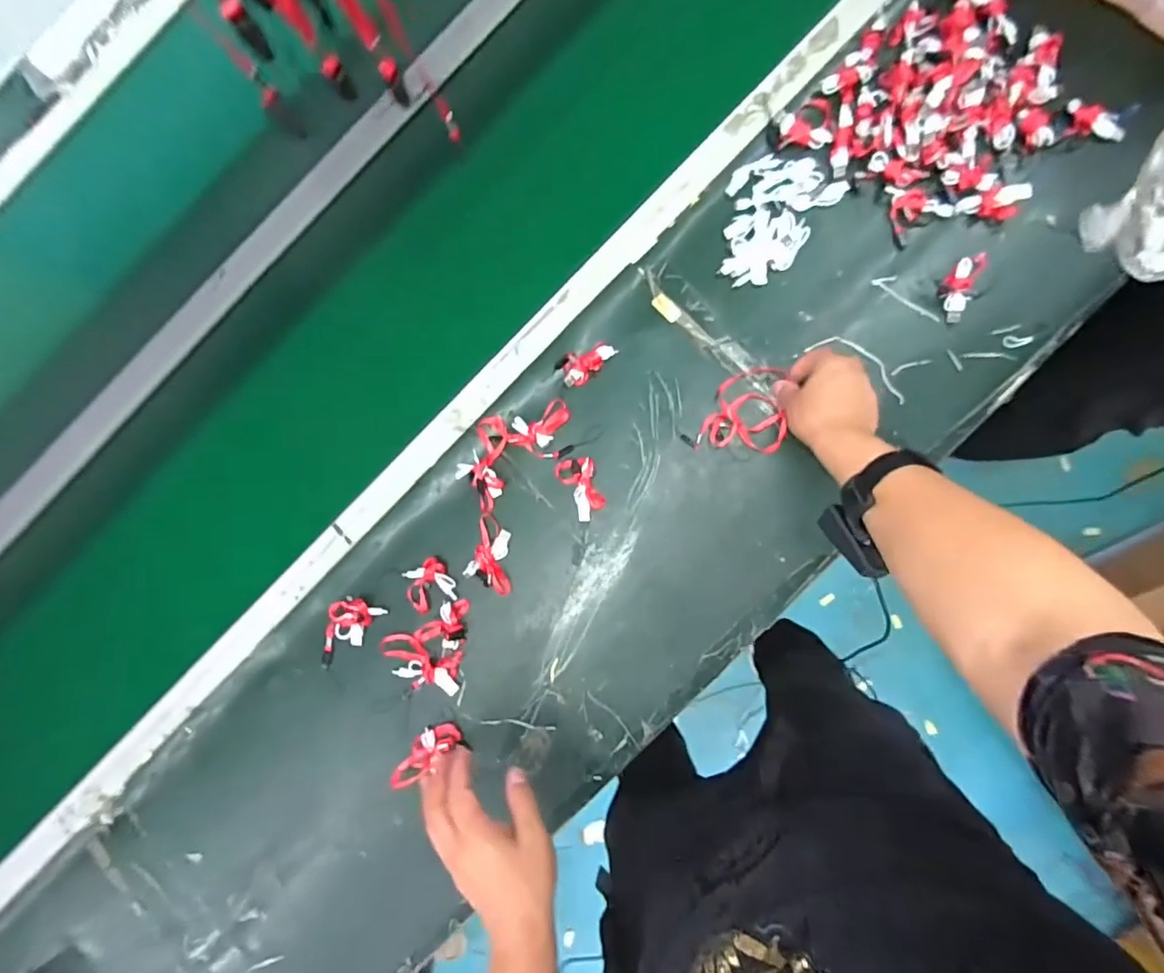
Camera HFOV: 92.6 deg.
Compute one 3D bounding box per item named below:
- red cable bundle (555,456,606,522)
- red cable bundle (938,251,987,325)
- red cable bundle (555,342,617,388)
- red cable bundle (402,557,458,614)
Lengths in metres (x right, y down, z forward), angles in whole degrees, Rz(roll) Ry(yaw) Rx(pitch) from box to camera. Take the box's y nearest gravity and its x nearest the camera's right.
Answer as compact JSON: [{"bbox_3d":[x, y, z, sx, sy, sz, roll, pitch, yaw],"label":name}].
[{"bbox_3d":[0.001,0.000,0.646,0.043,0.015,0.072,-27,86,5],"label":"red cable bundle"},{"bbox_3d":[0.416,-0.222,0.607,0.035,0.013,0.079,29,92,6],"label":"red cable bundle"},{"bbox_3d":[0.005,-0.149,0.652,0.069,0.014,0.040,-37,85,4],"label":"red cable bundle"},{"bbox_3d":[-0.185,0.120,0.666,0.059,0.014,0.055,-32,86,4],"label":"red cable bundle"}]

